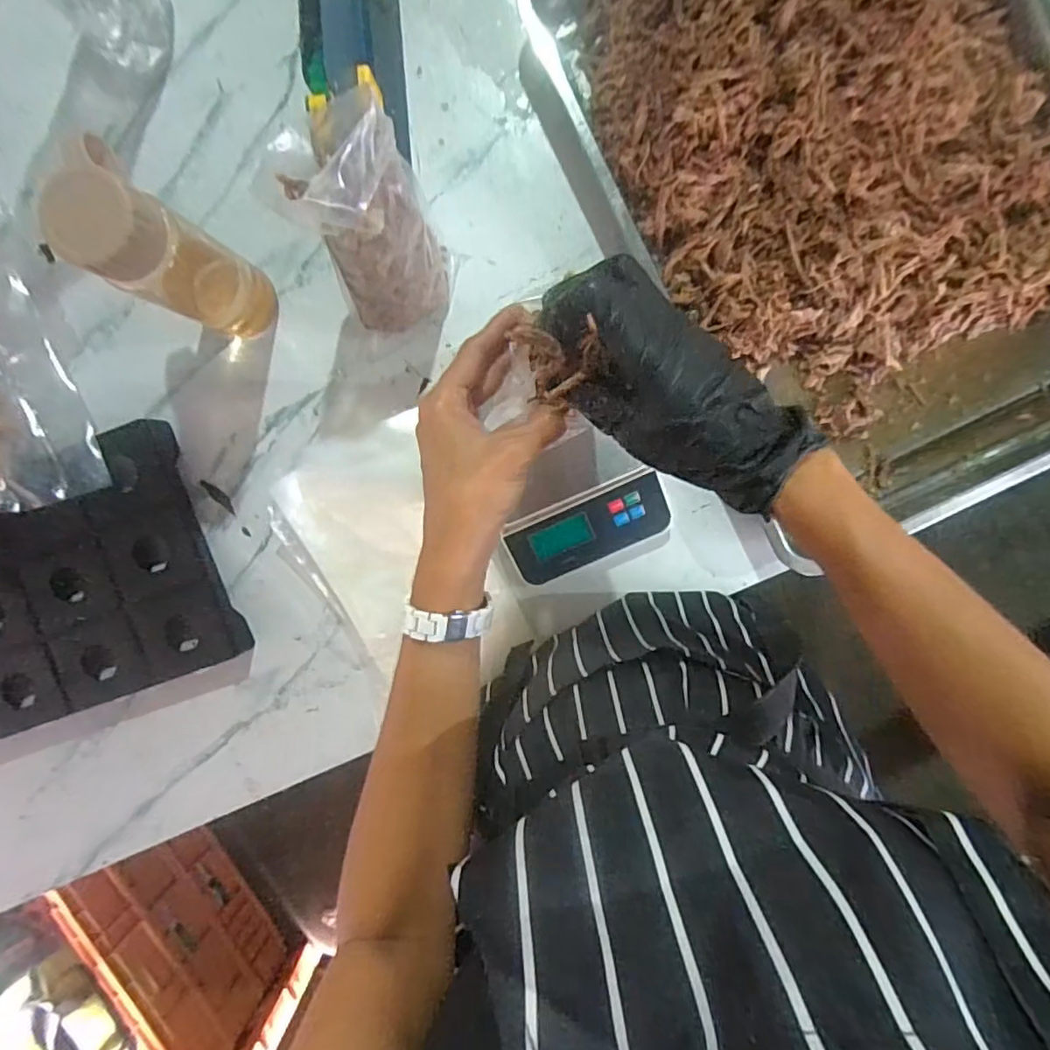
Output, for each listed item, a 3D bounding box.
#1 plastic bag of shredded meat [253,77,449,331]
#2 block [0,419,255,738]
[{"bbox_3d":[-0.128,-0.235,0.494,0.104,0.199,0.081,-20,64,5],"label":"plastic bag of shredded meat"},{"bbox_3d":[-0.488,0.072,0.603,0.365,0.050,0.246,-18,93,4],"label":"block"}]

